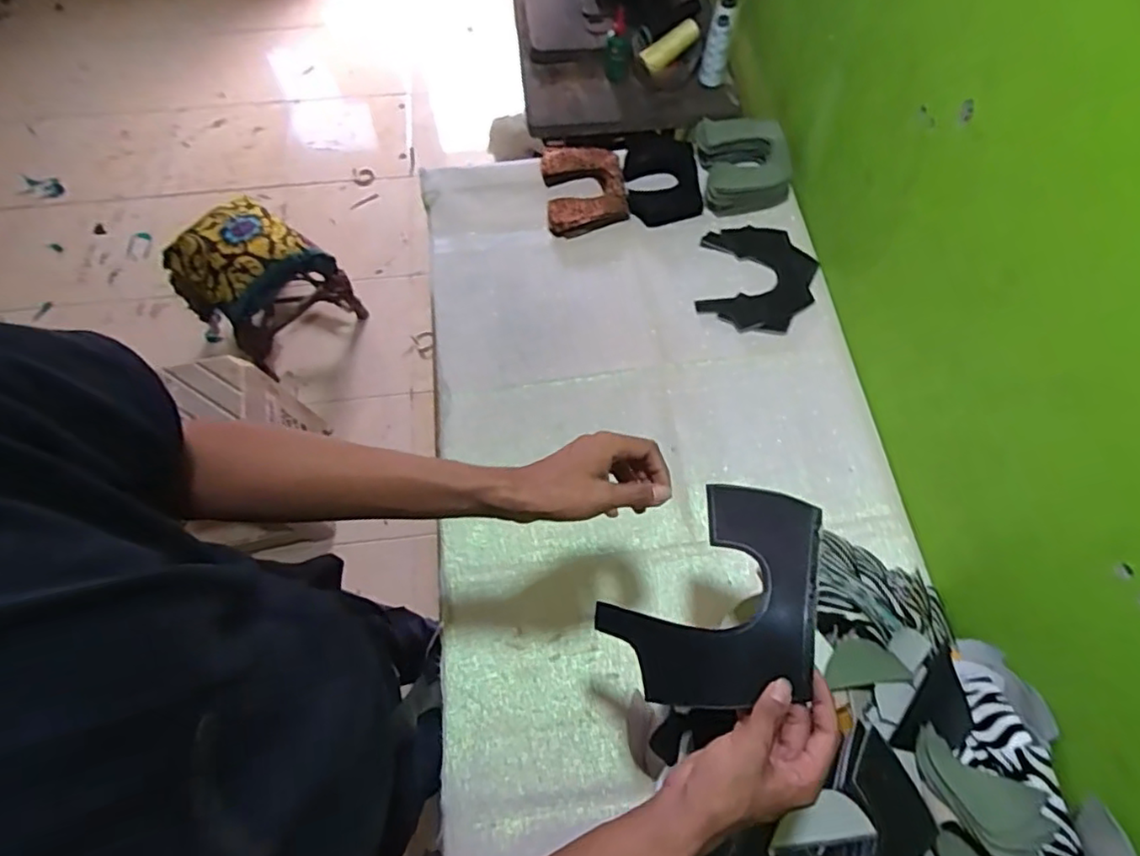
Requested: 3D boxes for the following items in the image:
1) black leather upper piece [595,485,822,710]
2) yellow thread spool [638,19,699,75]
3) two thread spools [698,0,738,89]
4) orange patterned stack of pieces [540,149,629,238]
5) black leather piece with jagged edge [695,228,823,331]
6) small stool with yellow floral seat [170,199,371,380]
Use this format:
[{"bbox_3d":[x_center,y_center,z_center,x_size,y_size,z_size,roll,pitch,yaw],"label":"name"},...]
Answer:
[{"bbox_3d":[0.112,0.134,0.515,0.169,0.017,0.179,0,63,28],"label":"black leather upper piece"},{"bbox_3d":[0.181,-0.685,1.116,0.111,0.033,0.033,-32,68,12],"label":"yellow thread spool"},{"bbox_3d":[0.271,-0.690,1.113,0.058,0.118,0.090,13,67,5],"label":"two thread spools"},{"bbox_3d":[0.024,-0.390,1.017,0.128,0.037,0.155,-7,66,-4],"label":"orange patterned stack of pieces"},{"bbox_3d":[0.292,-0.235,0.973,0.170,0.013,0.192,11,66,4],"label":"black leather piece with jagged edge"},{"bbox_3d":[-0.796,-0.380,1.609,0.287,0.347,0.323,38,71,15],"label":"small stool with yellow floral seat"}]

